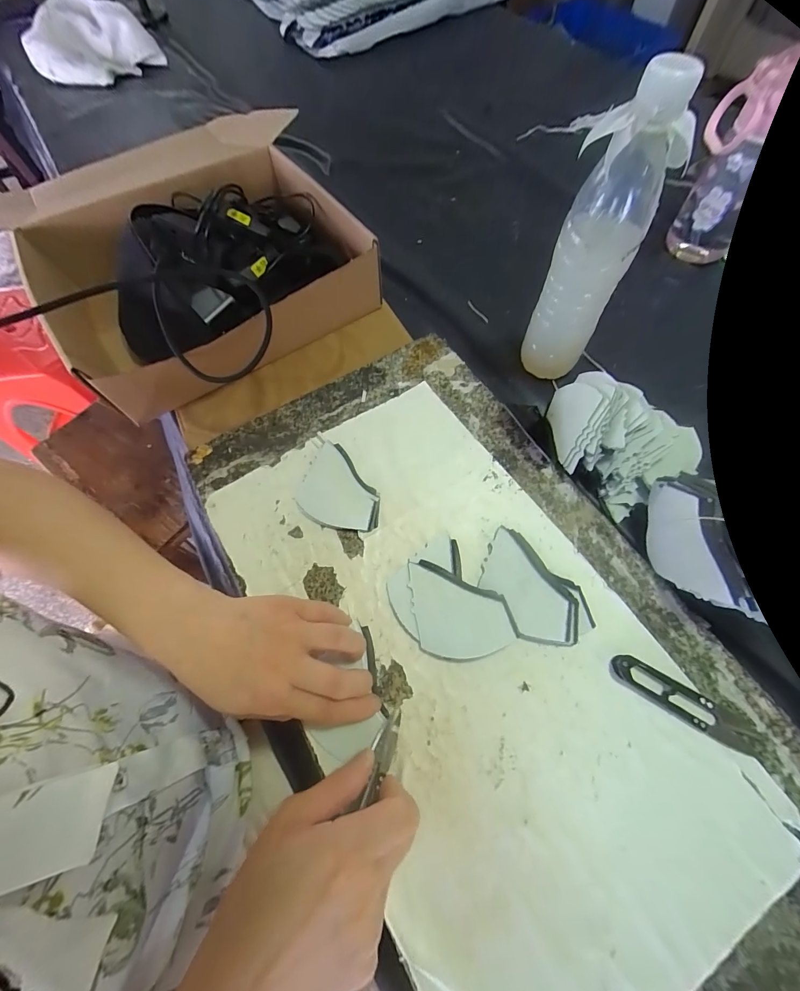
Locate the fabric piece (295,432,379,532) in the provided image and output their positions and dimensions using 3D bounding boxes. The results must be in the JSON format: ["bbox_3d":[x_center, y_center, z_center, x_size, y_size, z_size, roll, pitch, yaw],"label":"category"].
[{"bbox_3d":[-0.054,-0.010,0.341,0.080,0.007,0.082,14,67,6],"label":"fabric piece"}]

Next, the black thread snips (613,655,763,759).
[{"bbox_3d":[0.205,0.150,0.264,0.101,0.009,0.023,27,69,11],"label":"black thread snips"}]

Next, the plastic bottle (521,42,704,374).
[{"bbox_3d":[0.168,-0.202,0.331,0.060,0.238,0.054,-6,66,-3],"label":"plastic bottle"}]

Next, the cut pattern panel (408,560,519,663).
[{"bbox_3d":[0.047,0.087,0.291,0.071,0.015,0.079,-12,67,-5],"label":"cut pattern panel"}]

